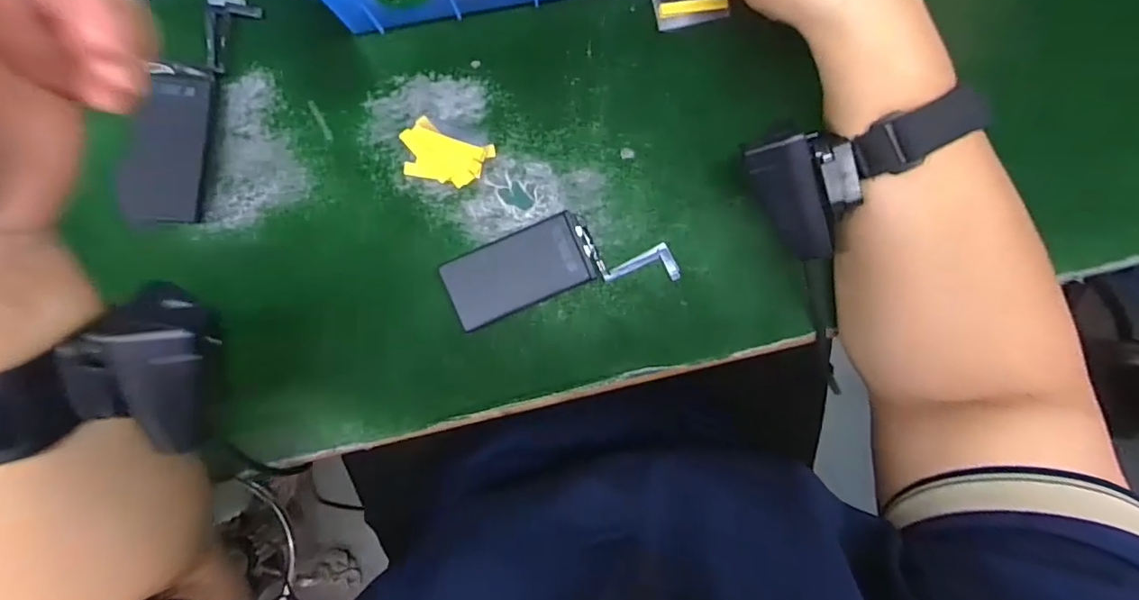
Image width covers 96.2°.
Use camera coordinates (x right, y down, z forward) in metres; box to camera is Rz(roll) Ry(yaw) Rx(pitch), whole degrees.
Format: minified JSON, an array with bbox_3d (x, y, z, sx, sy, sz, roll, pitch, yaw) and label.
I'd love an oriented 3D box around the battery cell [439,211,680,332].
[{"bbox_3d":[-0.006,-0.023,0.306,0.133,0.010,0.049,-15,89,-1],"label":"battery cell"}]

